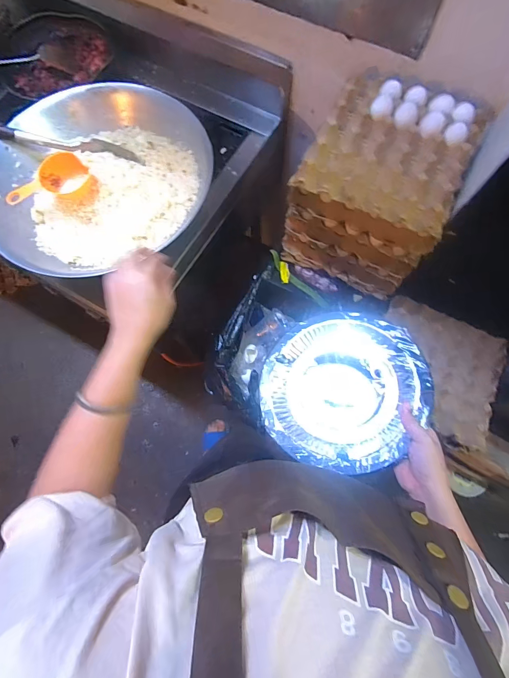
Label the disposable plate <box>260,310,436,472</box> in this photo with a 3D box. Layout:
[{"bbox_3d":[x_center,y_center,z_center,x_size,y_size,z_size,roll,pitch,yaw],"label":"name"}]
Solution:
[{"bbox_3d":[0.136,0.076,0.510,0.246,0.036,0.241,6,69,24],"label":"disposable plate"}]

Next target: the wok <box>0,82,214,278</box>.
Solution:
[{"bbox_3d":[-0.330,-0.334,0.714,0.469,0.125,0.452,-9,76,-4],"label":"wok"}]

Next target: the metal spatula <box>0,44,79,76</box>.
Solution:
[{"bbox_3d":[-0.674,-0.766,0.873,0.363,0.049,0.104,-9,76,-4],"label":"metal spatula"}]

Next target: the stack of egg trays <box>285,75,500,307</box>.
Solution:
[{"bbox_3d":[0.259,-0.320,0.729,0.305,0.303,0.274,27,76,5],"label":"stack of egg trays"}]

